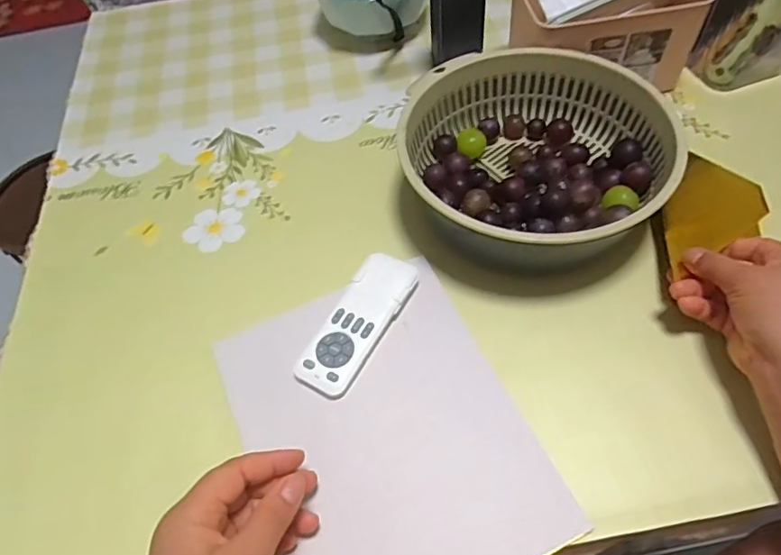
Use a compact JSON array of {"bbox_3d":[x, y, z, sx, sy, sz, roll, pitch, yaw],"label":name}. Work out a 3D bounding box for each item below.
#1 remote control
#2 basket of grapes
[{"bbox_3d":[-0.025,0.036,0.440,0.048,0.017,0.128,22,59,20],"label":"remote control"},{"bbox_3d":[0.123,-0.101,0.481,0.216,0.081,0.205,-3,54,4],"label":"basket of grapes"}]

